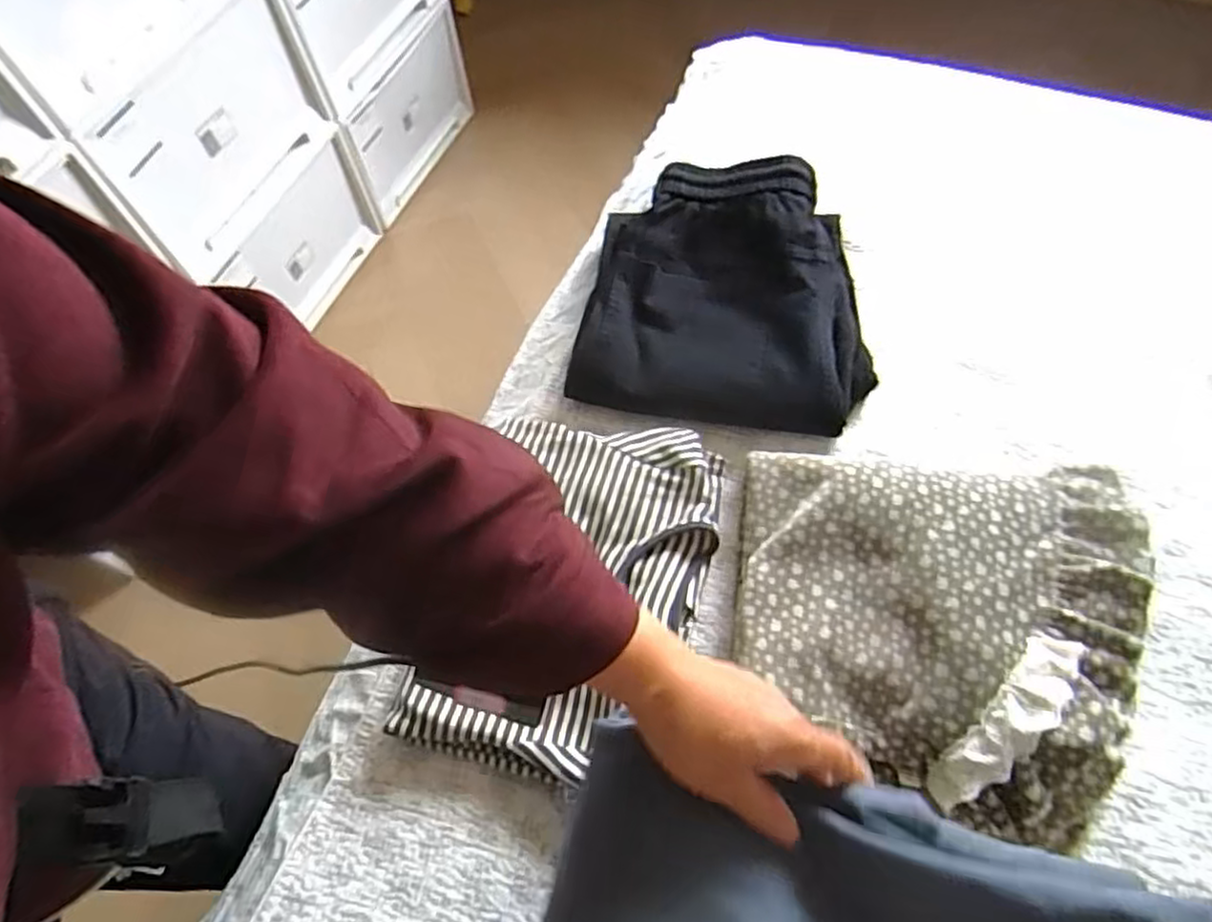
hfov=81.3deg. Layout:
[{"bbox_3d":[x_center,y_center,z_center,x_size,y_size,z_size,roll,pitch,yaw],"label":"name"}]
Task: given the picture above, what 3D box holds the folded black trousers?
[{"bbox_3d":[0.121,-0.175,0.697,0.264,0.056,0.282,9,64,6],"label":"folded black trousers"}]

